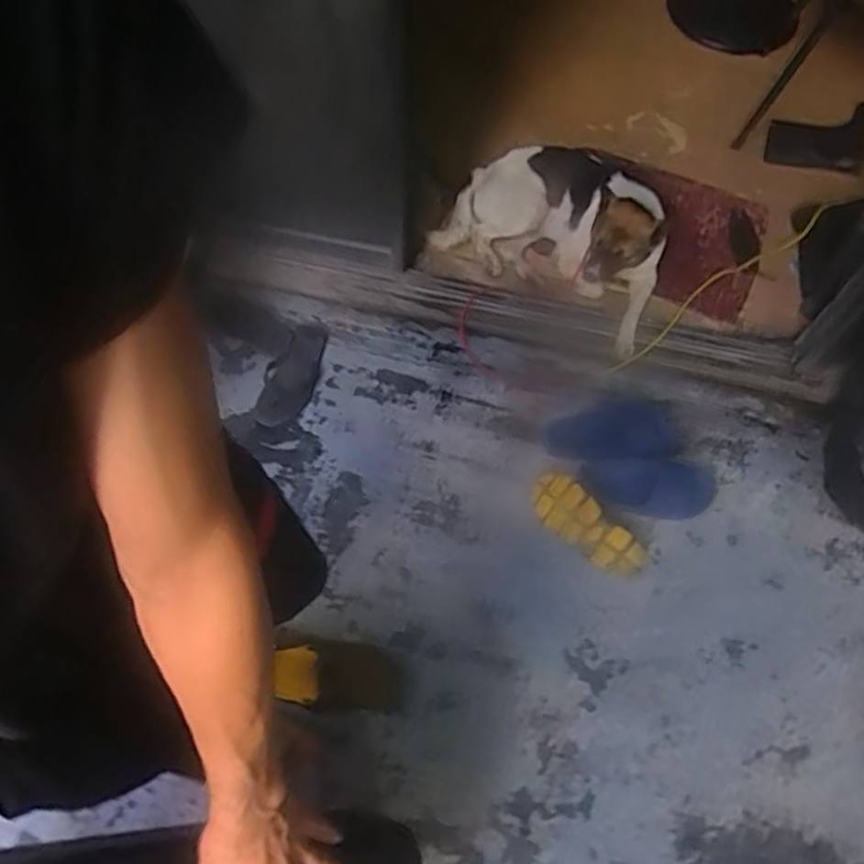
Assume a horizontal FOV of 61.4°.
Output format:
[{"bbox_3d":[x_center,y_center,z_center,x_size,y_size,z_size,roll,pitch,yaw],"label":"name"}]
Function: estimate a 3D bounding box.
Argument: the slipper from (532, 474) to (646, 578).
[{"bbox_3d":[0.320,0.191,1.501,0.119,0.068,0.274,-39,71,-18],"label":"slipper"}]

